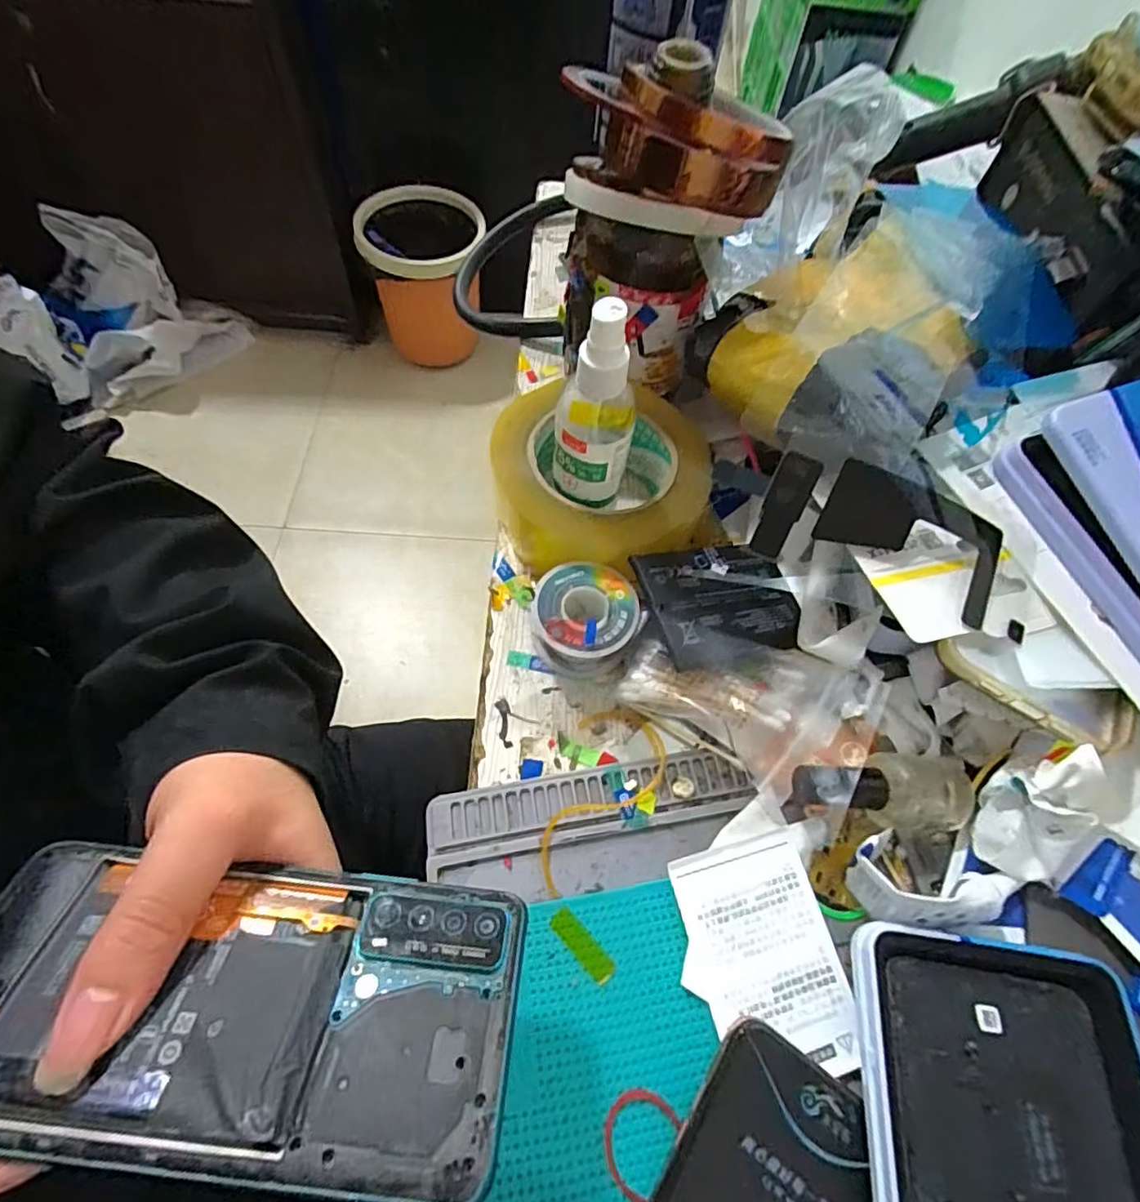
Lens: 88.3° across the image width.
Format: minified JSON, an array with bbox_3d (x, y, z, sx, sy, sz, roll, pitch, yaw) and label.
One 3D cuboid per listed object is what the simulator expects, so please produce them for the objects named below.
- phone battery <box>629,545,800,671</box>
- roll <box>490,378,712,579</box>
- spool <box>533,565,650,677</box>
[{"bbox_3d":[0.079,-0.002,0.299,0.082,0.011,0.063,-6,61,-22],"label":"phone battery"},{"bbox_3d":[0.018,-0.066,0.340,0.118,0.050,0.110,2,62,-3],"label":"roll"},{"bbox_3d":[0.009,0.010,0.309,0.053,0.033,0.050,2,62,-3],"label":"spool"}]

